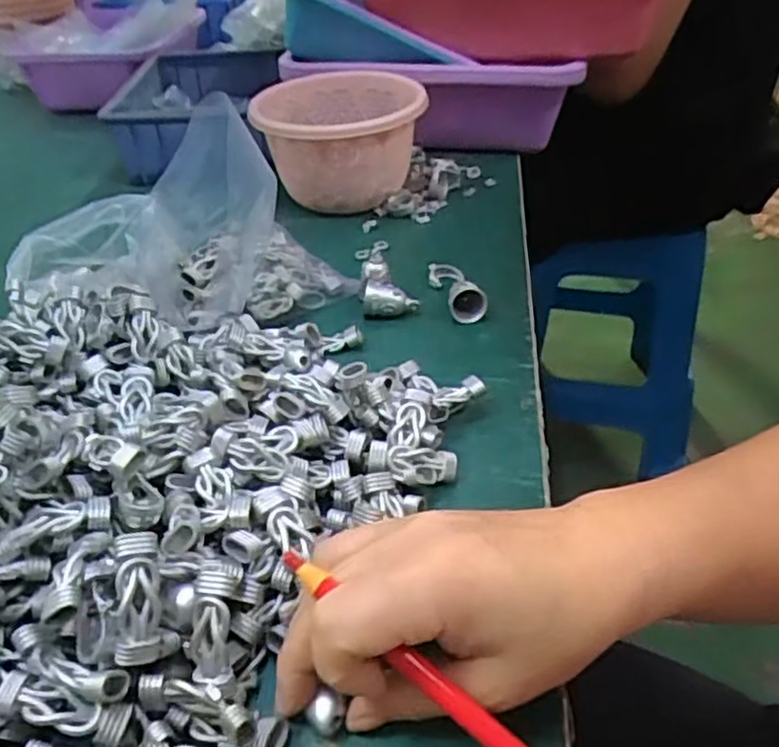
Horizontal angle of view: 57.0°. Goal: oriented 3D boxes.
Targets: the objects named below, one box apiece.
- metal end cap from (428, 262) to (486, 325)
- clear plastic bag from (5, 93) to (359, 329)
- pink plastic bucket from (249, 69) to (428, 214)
[{"bbox_3d":[0.046,-0.061,0.495,0.024,0.019,0.065,-9,37,-8],"label":"metal end cap"},{"bbox_3d":[-0.144,-0.104,0.468,0.180,0.134,0.122,15,40,23],"label":"clear plastic bag"},{"bbox_3d":[-0.044,-0.191,0.609,0.138,0.092,0.131,-2,37,1],"label":"pink plastic bucket"}]

